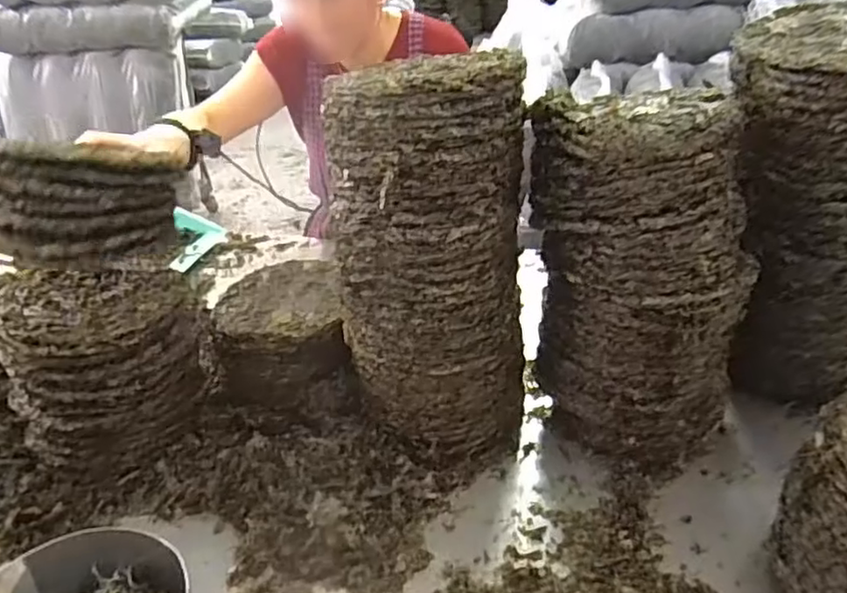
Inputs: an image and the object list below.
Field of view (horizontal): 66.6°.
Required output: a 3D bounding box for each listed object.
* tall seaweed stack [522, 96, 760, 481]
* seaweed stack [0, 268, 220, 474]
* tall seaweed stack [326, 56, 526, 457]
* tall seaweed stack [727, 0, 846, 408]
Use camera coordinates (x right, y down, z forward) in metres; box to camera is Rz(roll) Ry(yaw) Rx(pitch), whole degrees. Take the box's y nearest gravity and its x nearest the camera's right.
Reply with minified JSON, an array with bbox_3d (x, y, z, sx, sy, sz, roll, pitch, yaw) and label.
[{"bbox_3d":[0.232,-0.008,0.693,0.180,0.380,0.177,-21,34,-25],"label":"tall seaweed stack"},{"bbox_3d":[-0.367,0.078,0.765,0.211,0.192,0.166,-23,35,-28],"label":"seaweed stack"},{"bbox_3d":[0.014,-0.027,0.709,0.191,0.426,0.170,0,30,8],"label":"tall seaweed stack"},{"bbox_3d":[0.438,-0.090,0.723,0.204,0.400,0.191,12,34,27],"label":"tall seaweed stack"}]

